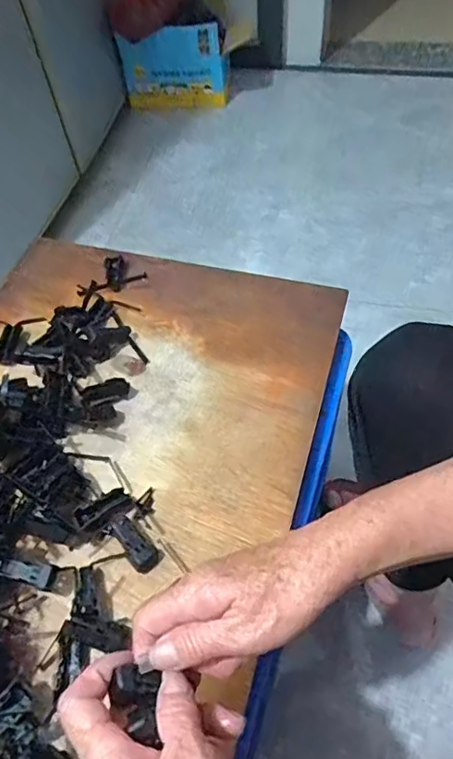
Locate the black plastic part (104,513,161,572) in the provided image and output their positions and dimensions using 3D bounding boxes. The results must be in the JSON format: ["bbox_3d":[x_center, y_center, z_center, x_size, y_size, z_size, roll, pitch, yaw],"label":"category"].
[{"bbox_3d":[-0.078,0.137,0.438,0.022,0.016,0.049,-40,62,-22],"label":"black plastic part"}]

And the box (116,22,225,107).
[{"bbox_3d":[-0.136,-0.822,1.403,0.277,0.206,0.065,-5,55,1],"label":"box"}]

